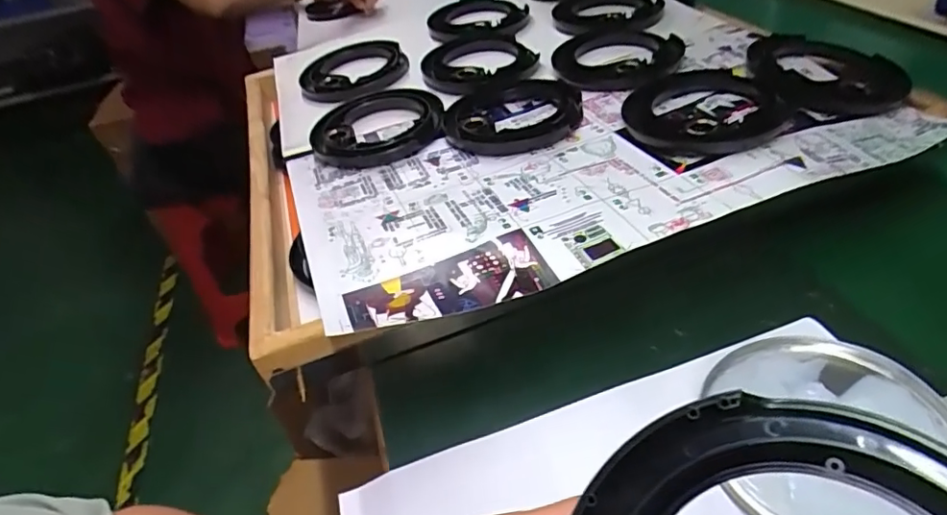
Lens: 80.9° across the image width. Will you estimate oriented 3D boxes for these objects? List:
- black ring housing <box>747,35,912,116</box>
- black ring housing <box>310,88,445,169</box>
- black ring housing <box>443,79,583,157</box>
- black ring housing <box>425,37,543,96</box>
[{"bbox_3d":[0.311,-0.164,0.502,0.121,0.028,0.119,-3,47,3],"label":"black ring housing"},{"bbox_3d":[-0.093,-0.127,0.545,0.123,0.021,0.119,1,42,13],"label":"black ring housing"},{"bbox_3d":[0.038,-0.134,0.527,0.129,0.018,0.127,-5,41,6],"label":"black ring housing"},{"bbox_3d":[0.006,-0.218,0.630,0.125,0.018,0.128,-15,41,-6],"label":"black ring housing"}]

